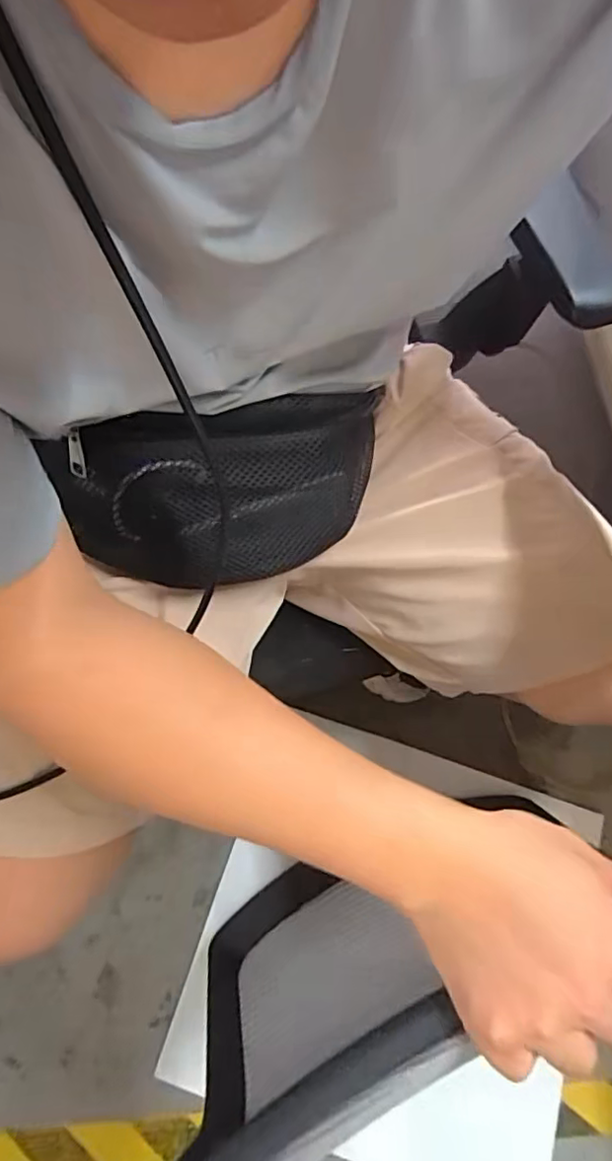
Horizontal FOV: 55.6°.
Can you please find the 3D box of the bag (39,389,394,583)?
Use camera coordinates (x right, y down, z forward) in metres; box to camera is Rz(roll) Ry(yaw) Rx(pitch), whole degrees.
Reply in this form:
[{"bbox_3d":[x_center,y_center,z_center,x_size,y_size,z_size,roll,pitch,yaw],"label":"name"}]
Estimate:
[{"bbox_3d":[-0.056,-0.069,0.420,0.238,0.130,0.080,-14,32,-10],"label":"bag"}]

